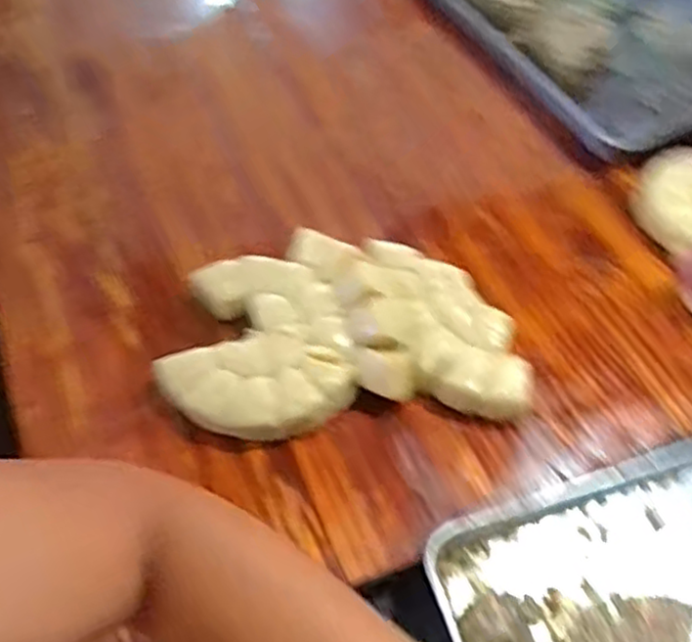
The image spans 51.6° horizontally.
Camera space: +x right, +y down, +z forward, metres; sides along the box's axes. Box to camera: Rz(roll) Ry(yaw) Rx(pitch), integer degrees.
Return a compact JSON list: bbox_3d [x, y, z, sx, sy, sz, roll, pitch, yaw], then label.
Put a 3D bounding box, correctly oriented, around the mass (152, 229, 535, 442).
[{"bbox_3d":[-0.007,0.009,0.787,0.374,0.057,0.235,-6,56,-5],"label":"mass"}]

